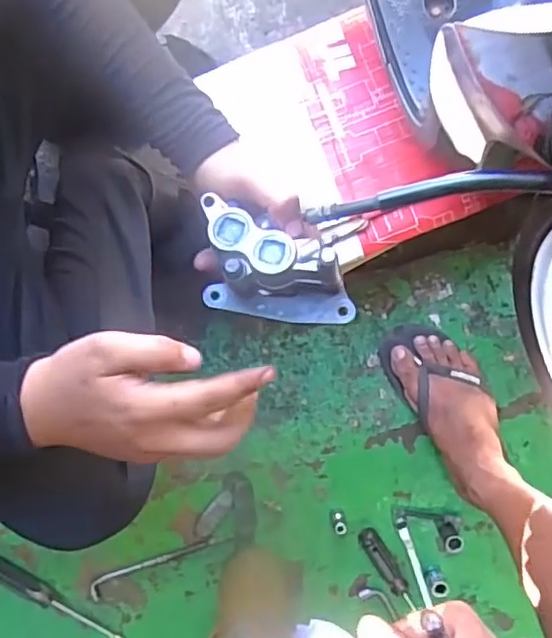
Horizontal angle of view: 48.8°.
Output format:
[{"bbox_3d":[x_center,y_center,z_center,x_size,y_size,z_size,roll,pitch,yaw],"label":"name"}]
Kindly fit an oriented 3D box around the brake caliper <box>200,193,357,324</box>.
[{"bbox_3d":[0.002,-0.036,0.429,0.119,0.048,0.075,10,97,-3],"label":"brake caliper"}]

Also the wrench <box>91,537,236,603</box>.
[{"bbox_3d":[-0.165,0.346,0.867,0.216,0.010,0.030,-24,98,2],"label":"wrench"}]

